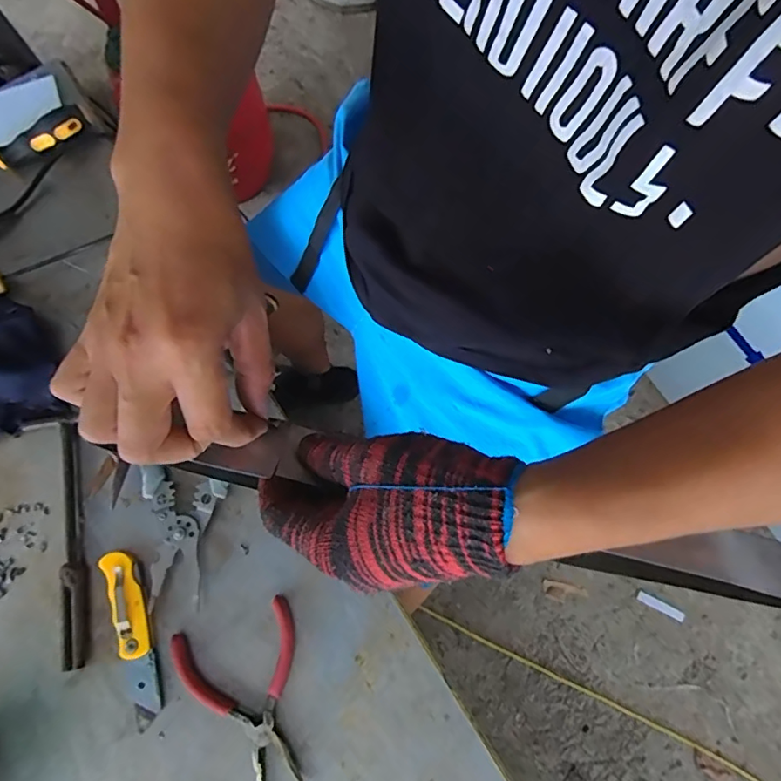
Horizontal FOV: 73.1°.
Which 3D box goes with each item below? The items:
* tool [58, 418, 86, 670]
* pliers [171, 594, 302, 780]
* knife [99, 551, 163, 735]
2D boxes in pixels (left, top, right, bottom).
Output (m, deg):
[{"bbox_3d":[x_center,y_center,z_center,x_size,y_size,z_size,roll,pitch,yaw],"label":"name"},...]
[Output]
[{"bbox_3d":[-0.286,0.135,0.475,0.017,0.011,0.213,-10,75,-2],"label":"tool"},{"bbox_3d":[-0.118,0.259,0.437,0.101,0.008,0.140,-18,76,-4],"label":"pliers"},{"bbox_3d":[-0.219,0.209,0.451,0.030,0.014,0.143,-18,76,-4],"label":"knife"}]

